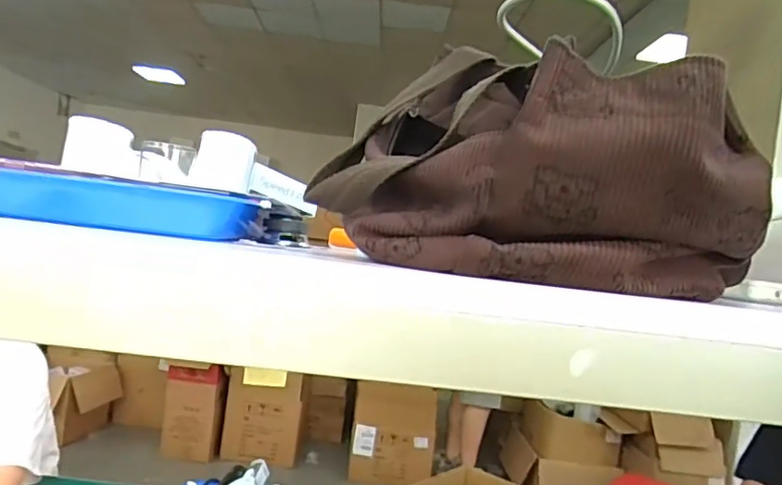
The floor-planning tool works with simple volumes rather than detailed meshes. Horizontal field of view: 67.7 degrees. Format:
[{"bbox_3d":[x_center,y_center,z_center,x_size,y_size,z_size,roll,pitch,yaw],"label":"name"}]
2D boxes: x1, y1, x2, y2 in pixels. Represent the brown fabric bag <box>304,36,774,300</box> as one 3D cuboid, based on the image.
[{"bbox_3d":[0.082,-0.044,0.357,0.248,0.128,0.118,8,0,35],"label":"brown fabric bag"}]

